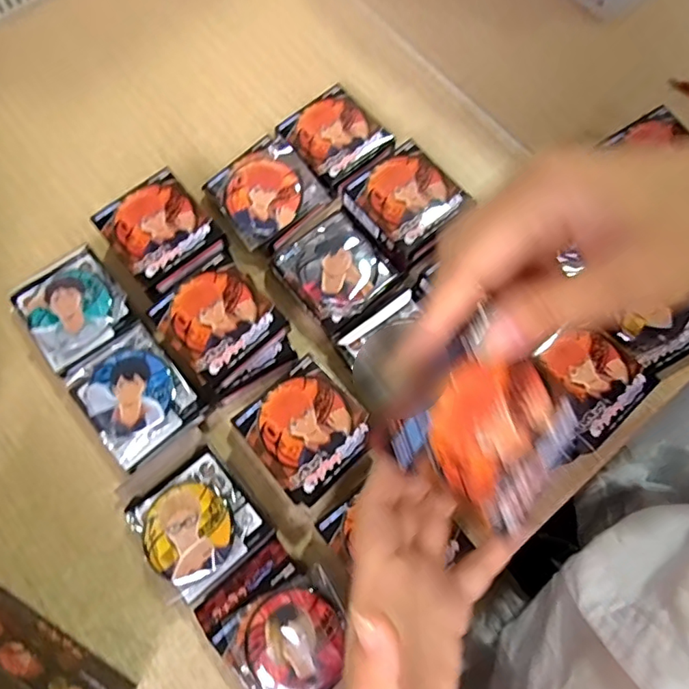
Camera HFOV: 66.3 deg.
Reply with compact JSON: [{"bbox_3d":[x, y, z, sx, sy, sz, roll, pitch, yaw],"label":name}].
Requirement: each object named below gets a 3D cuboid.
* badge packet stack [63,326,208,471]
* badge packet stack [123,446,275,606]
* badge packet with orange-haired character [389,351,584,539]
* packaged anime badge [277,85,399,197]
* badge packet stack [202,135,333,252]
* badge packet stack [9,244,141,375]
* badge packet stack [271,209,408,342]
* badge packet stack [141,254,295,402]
[{"bbox_3d":[-0.138,0.034,0.353,0.064,0.033,0.077,-38,77,-11],"label":"badge packet stack"},{"bbox_3d":[-0.090,0.110,0.329,0.066,0.036,0.072,-36,76,-11],"label":"badge packet stack"},{"bbox_3d":[0.059,0.033,0.197,0.064,0.006,0.059,43,79,-20],"label":"badge packet with orange-haired character"},{"bbox_3d":[-0.007,-0.157,0.414,0.068,0.026,0.074,-40,77,-12],"label":"packaged anime badge"},{"bbox_3d":[-0.059,-0.112,0.397,0.071,0.035,0.071,-37,77,-11],"label":"badge packet stack"},{"bbox_3d":[-0.188,-0.025,0.369,0.064,0.030,0.075,-37,77,-11],"label":"badge packet stack"},{"bbox_3d":[-0.004,-0.047,0.378,0.064,0.034,0.078,-35,76,-11],"label":"badge packet stack"},{"bbox_3d":[-0.081,-0.011,0.360,0.069,0.042,0.085,-36,77,-11],"label":"badge packet stack"}]

